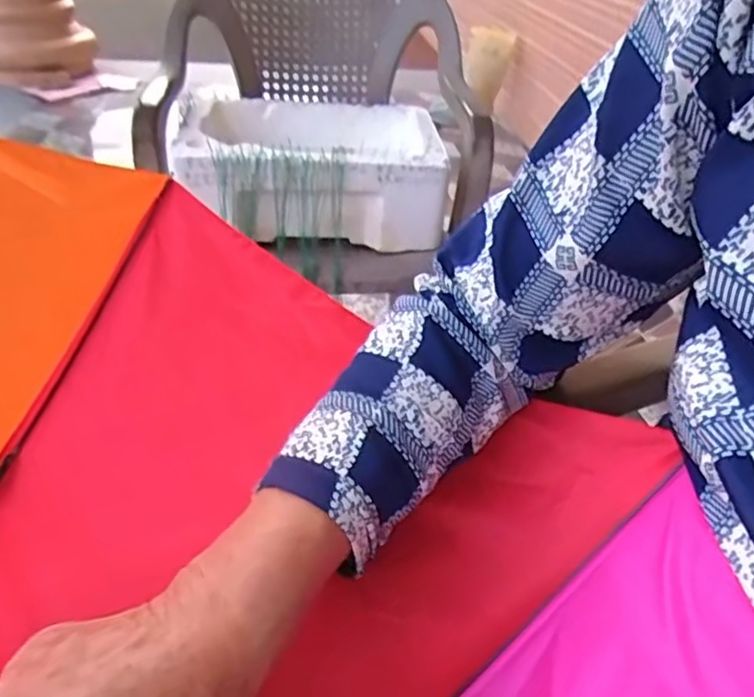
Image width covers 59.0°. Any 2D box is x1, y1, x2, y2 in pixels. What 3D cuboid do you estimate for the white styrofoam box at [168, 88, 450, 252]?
[{"bbox_3d":[-0.104,-0.284,1.019,0.365,0.128,0.325,0,36,-8],"label":"white styrofoam box"}]

